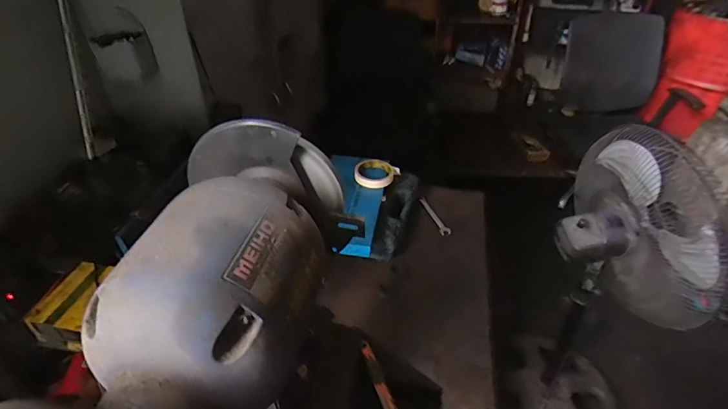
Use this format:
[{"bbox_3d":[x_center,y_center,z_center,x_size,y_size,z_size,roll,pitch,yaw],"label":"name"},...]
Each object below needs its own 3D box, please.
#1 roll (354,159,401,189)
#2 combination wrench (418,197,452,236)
[{"bbox_3d":[0.024,-0.075,0.999,0.094,0.020,0.092,1,39,-1],"label":"roll"},{"bbox_3d":[0.171,0.028,1.025,0.025,0.009,0.142,-11,40,-15],"label":"combination wrench"}]

